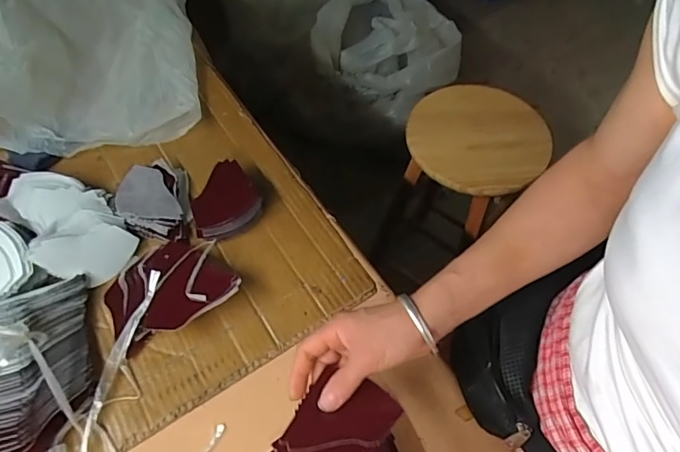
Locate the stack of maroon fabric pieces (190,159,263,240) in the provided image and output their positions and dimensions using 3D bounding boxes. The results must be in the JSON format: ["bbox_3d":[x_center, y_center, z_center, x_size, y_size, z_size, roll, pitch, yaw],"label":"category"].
[{"bbox_3d":[-0.148,-0.033,0.606,0.084,0.027,0.092,-21,61,-12],"label":"stack of maroon fabric pieces"}]

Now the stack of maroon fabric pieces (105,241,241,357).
[{"bbox_3d":[-0.199,0.068,0.543,0.135,0.037,0.123,-32,64,-18],"label":"stack of maroon fabric pieces"}]

